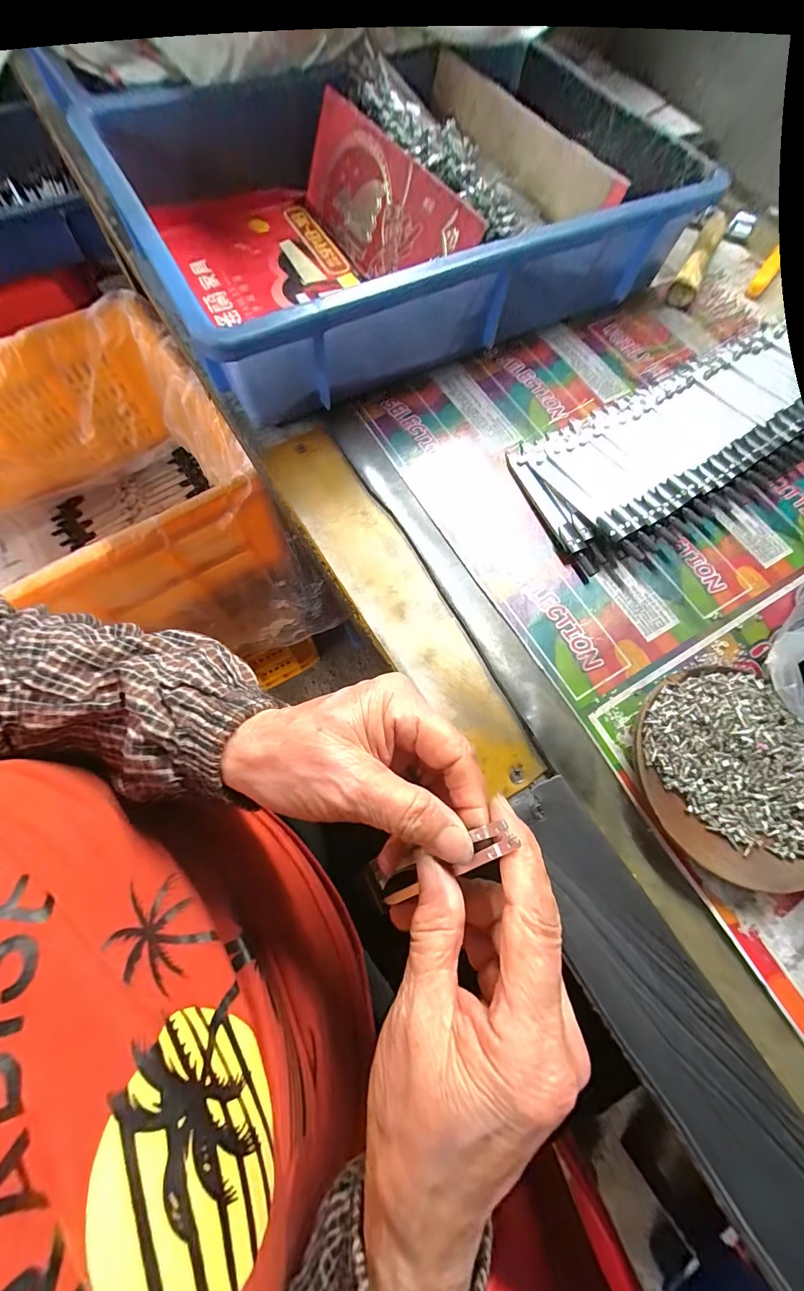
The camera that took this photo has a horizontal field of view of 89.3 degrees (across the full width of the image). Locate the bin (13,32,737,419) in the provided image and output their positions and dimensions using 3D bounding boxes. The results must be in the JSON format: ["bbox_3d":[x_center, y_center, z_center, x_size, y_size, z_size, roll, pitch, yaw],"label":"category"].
[{"bbox_3d":[0.002,-0.359,0.339,0.412,0.086,0.276,-27,73,-11],"label":"bin"}]

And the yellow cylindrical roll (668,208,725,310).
[{"bbox_3d":[0.285,-0.372,0.390,0.022,0.019,0.134,28,72,8],"label":"yellow cylindrical roll"}]

